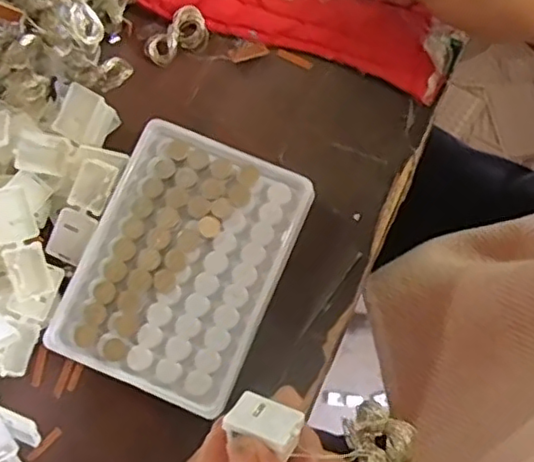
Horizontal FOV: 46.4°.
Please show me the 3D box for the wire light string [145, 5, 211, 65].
[{"bbox_3d":[-0.052,-0.113,0.358,0.038,0.009,0.024,-32,80,-7],"label":"wire light string"}]

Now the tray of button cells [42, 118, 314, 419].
[{"bbox_3d":[-0.044,0.017,0.325,0.095,0.026,0.128,23,79,4],"label":"tray of button cells"}]

